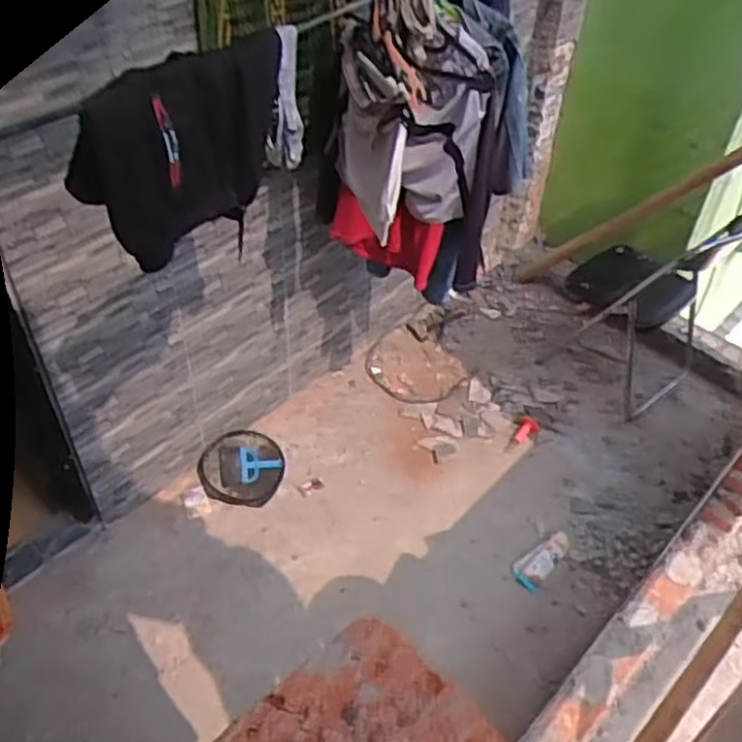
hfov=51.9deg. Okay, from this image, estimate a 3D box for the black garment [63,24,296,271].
[{"bbox_3d":[-0.224,-0.339,1.098,0.086,0.265,0.460,27,51,22],"label":"black garment"}]

